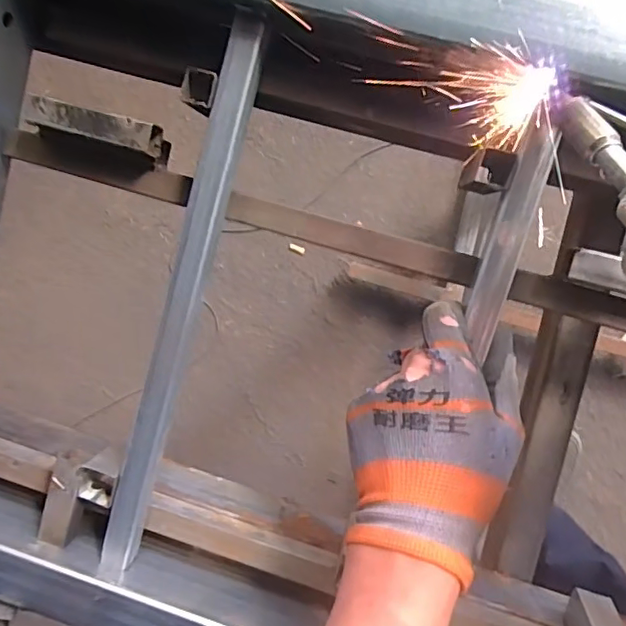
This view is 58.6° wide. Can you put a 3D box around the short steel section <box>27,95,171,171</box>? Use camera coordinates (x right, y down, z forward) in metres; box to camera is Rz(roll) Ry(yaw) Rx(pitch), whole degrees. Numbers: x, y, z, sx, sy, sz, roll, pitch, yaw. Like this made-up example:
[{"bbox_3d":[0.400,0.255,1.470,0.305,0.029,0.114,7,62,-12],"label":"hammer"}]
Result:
[{"bbox_3d":[-0.137,-0.117,0.360,0.083,0.034,0.023,17,98,6],"label":"short steel section"}]

